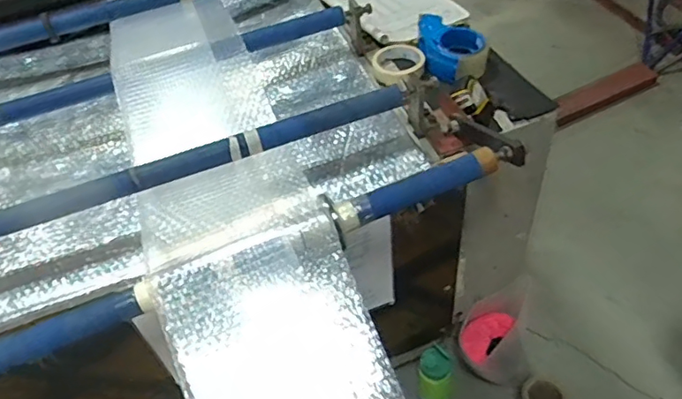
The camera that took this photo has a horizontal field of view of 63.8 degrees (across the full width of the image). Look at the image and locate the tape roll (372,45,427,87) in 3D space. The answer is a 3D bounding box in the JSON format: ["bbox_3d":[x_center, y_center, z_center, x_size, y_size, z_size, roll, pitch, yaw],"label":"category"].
[{"bbox_3d":[0.108,-0.245,1.008,0.095,0.036,0.095,-4,48,3],"label":"tape roll"}]

